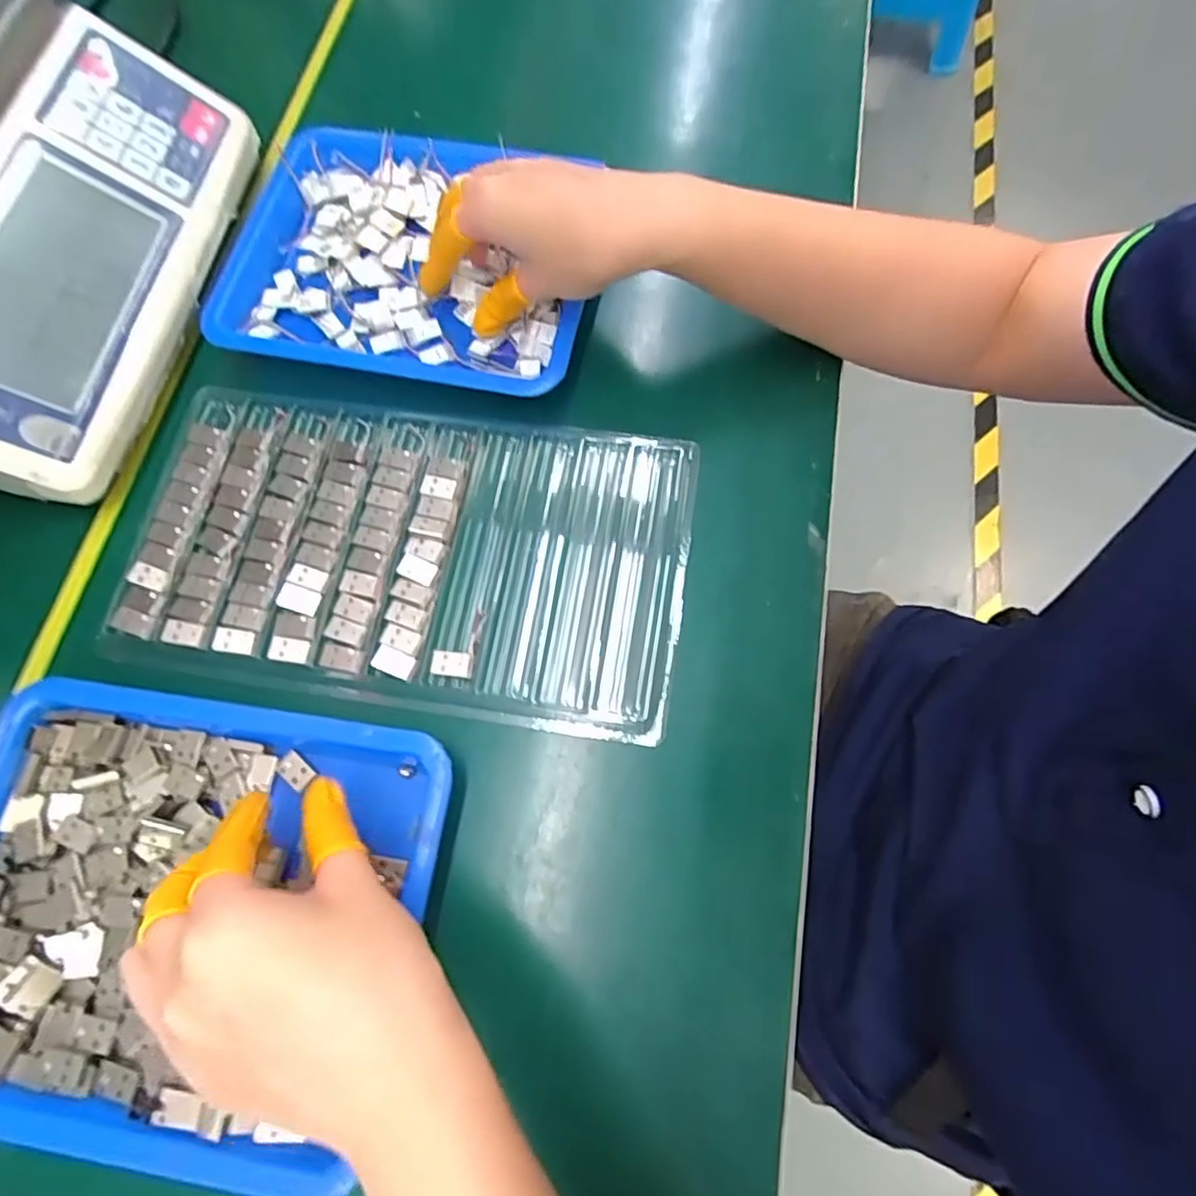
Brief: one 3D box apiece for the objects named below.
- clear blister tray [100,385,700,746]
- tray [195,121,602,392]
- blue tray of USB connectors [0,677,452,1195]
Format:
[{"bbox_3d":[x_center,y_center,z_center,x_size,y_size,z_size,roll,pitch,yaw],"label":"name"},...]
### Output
[{"bbox_3d":[-0.101,-0.027,0.338,0.290,0.011,0.160,8,72,5],"label":"clear blister tray"},{"bbox_3d":[-0.116,-0.207,0.382,0.229,0.030,0.169,11,72,6],"label":"tray"},{"bbox_3d":[-0.185,0.134,0.276,0.219,0.024,0.172,8,72,5],"label":"blue tray of USB connectors"}]

